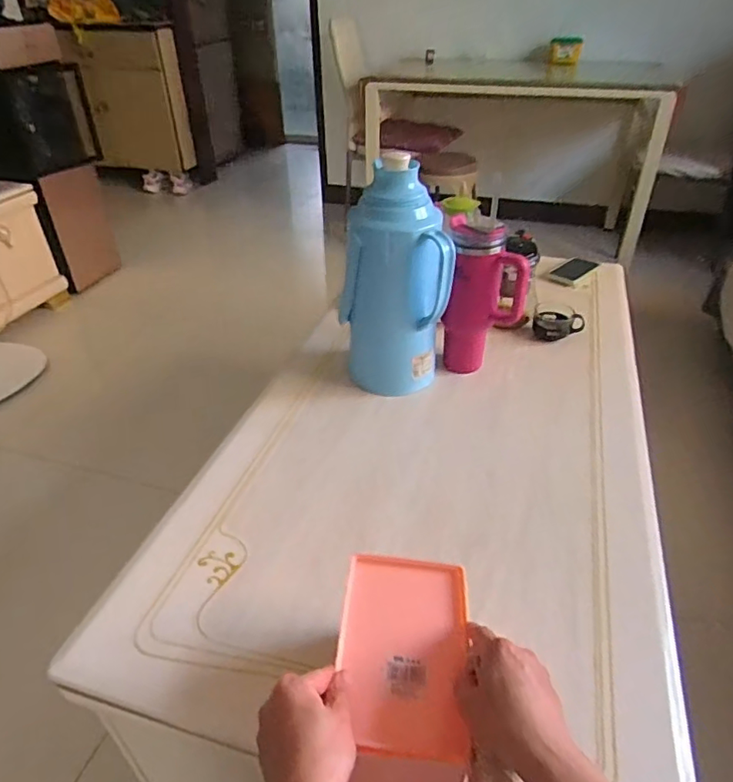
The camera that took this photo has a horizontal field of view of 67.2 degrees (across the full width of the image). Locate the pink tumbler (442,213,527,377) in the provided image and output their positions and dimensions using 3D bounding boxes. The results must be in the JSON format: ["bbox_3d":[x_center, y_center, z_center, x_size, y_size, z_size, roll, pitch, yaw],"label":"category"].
[{"bbox_3d":[0.198,-0.151,0.948,0.136,0.268,0.077,11,39,13],"label":"pink tumbler"}]

